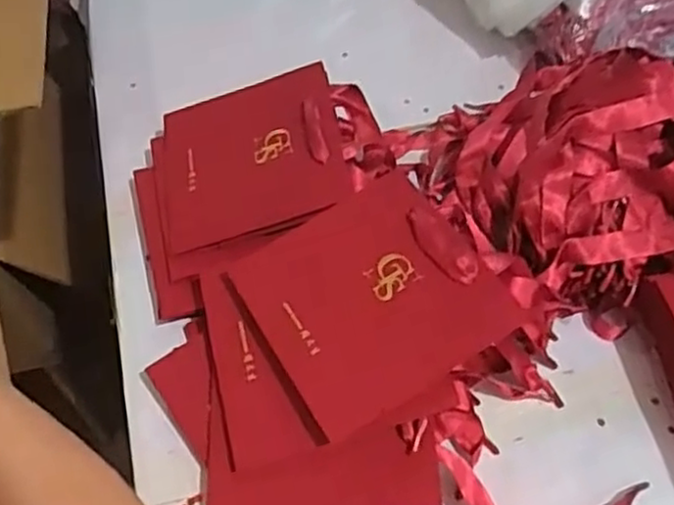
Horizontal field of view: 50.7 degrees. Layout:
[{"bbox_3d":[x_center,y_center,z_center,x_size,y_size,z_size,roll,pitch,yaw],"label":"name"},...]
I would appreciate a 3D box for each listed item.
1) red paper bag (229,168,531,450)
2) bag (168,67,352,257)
[{"bbox_3d":[0.017,0.027,0.451,0.141,0.013,0.141,-33,58,-5],"label":"red paper bag"},{"bbox_3d":[-0.067,-0.074,0.536,0.139,0.010,0.141,-17,56,12],"label":"bag"}]

